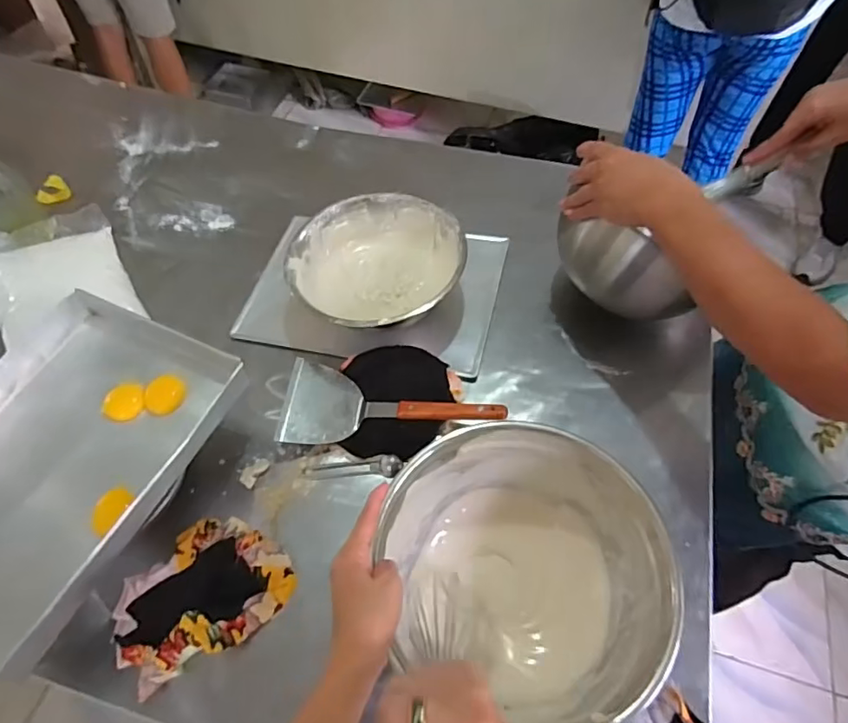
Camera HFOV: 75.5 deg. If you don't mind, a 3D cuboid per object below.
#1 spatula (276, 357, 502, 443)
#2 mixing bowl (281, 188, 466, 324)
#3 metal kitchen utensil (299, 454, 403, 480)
[{"bbox_3d":[-0.038,0.056,0.666,0.258,0.051,0.109,5,58,2],"label":"spatula"},{"bbox_3d":[-0.065,-0.126,0.746,0.222,0.081,0.216,1,58,-1],"label":"mixing bowl"},{"bbox_3d":[-0.084,0.124,0.643,0.115,0.017,0.024,1,58,-1],"label":"metal kitchen utensil"}]

